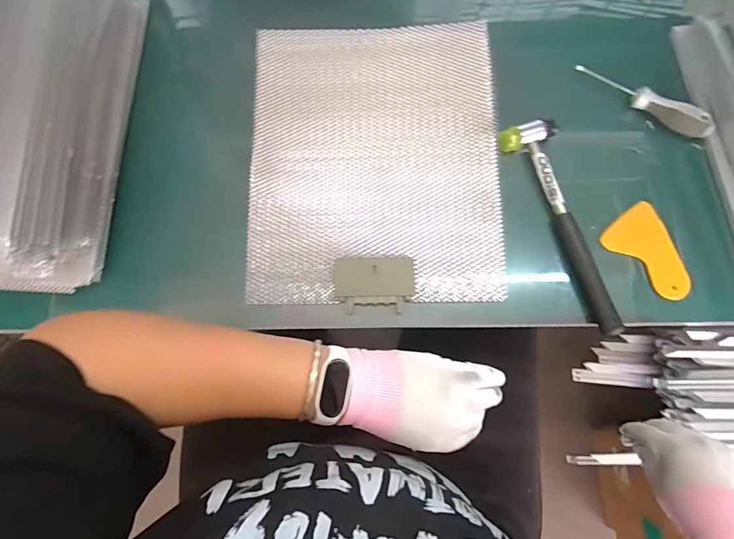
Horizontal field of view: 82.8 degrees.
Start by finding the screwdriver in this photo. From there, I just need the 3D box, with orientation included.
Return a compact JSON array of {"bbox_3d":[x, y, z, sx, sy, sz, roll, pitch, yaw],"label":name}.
[{"bbox_3d":[0.314,-0.197,0.468,0.158,0.025,0.021,38,81,8],"label":"screwdriver"}]

